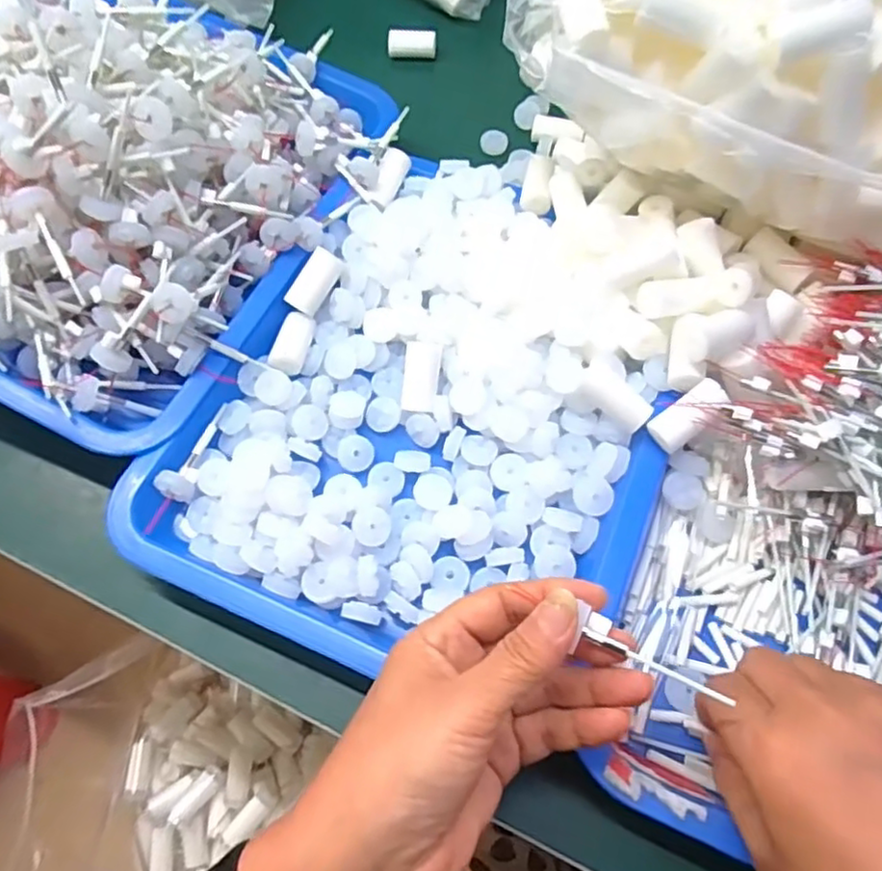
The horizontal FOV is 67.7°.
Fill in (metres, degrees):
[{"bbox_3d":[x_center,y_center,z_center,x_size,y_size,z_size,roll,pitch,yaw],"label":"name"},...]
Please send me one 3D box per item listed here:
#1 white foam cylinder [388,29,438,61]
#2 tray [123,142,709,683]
[{"bbox_3d":[-0.025,-0.337,0.568,0.041,0.023,0.018,-5,62,-1],"label":"white foam cylinder"},{"bbox_3d":[0.005,-0.020,0.376,0.248,0.045,0.314,26,66,14],"label":"tray"}]

